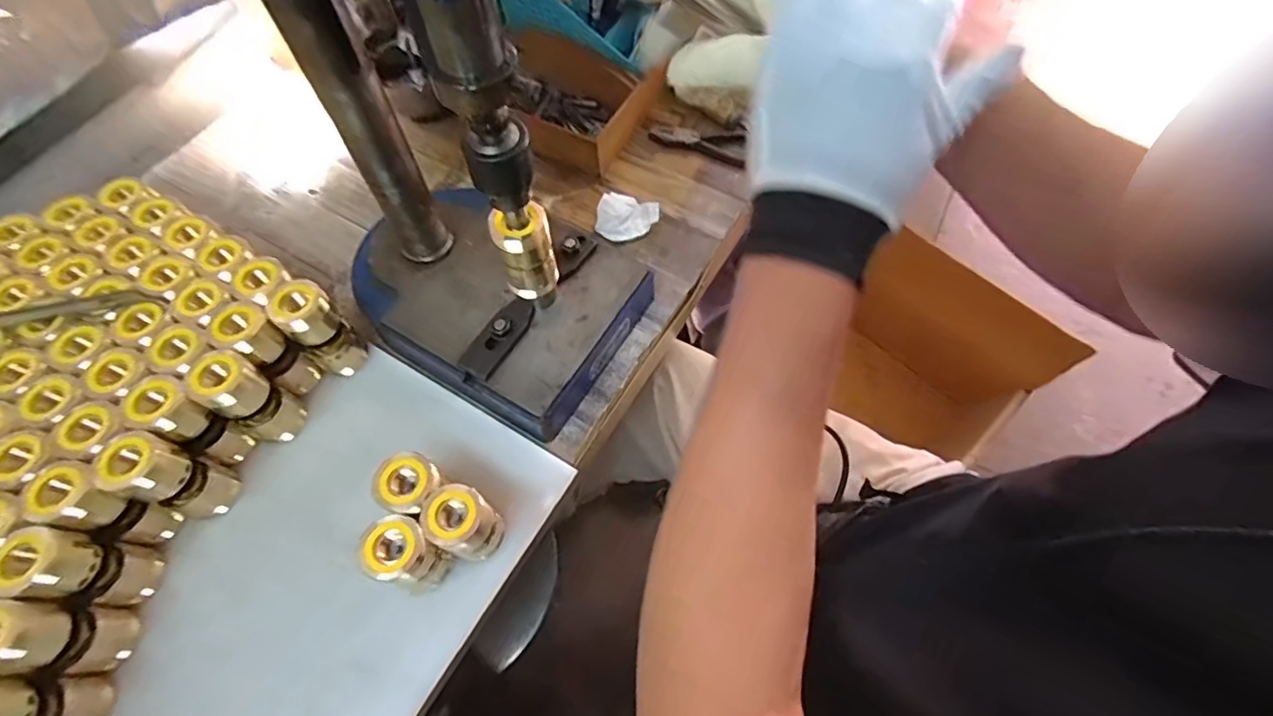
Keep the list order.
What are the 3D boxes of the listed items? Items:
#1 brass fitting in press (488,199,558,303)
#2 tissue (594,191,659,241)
[{"bbox_3d":[-0.084,-0.077,0.439,0.041,0.100,0.032,-13,64,-5],"label":"brass fitting in press"},{"bbox_3d":[-0.010,-0.142,0.567,0.061,0.024,0.042,11,64,7],"label":"tissue"}]

